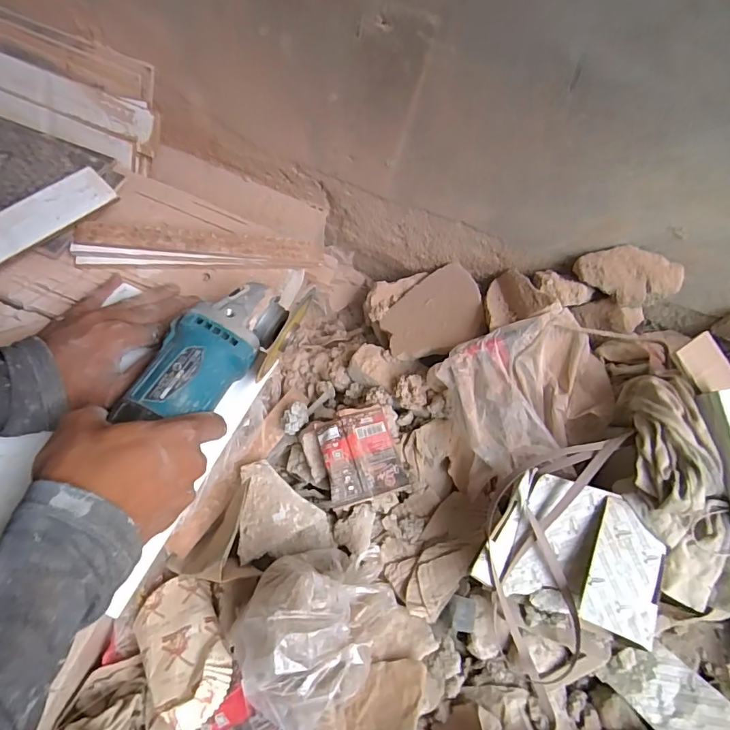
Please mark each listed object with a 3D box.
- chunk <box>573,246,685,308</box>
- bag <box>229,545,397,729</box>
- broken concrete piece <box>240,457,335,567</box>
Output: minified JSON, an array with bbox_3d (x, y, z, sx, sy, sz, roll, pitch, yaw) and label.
[{"bbox_3d":[0.312,-0.107,0.565,0.109,0.051,0.043,22,63,8],"label":"chunk"},{"bbox_3d":[-0.048,0.236,0.438,0.122,0.105,0.165,31,61,5],"label":"bag"},{"bbox_3d":[-0.097,0.166,0.558,0.100,0.022,0.108,-6,65,-14],"label":"broken concrete piece"}]

